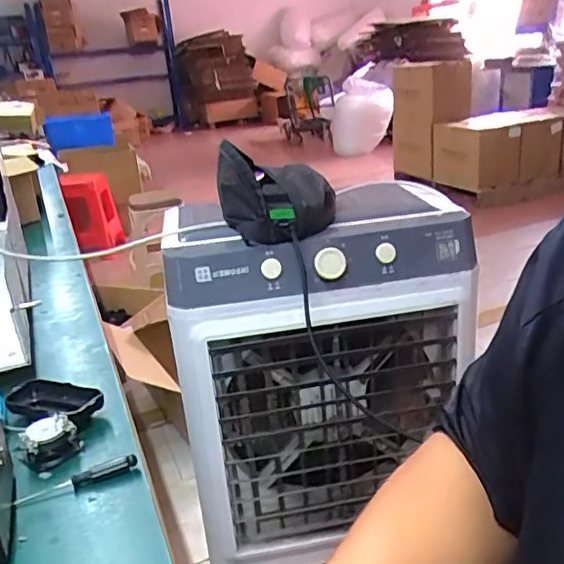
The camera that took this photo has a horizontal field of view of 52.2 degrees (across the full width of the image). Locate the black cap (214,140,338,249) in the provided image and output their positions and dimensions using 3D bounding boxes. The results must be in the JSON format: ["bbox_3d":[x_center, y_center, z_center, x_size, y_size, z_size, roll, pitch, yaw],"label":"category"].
[{"bbox_3d":[-0.007,-0.136,0.805,0.152,0.103,0.204,-5,22,-2],"label":"black cap"}]

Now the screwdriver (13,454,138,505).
[{"bbox_3d":[-0.193,0.185,0.544,0.110,0.013,0.019,-10,23,-15],"label":"screwdriver"}]

